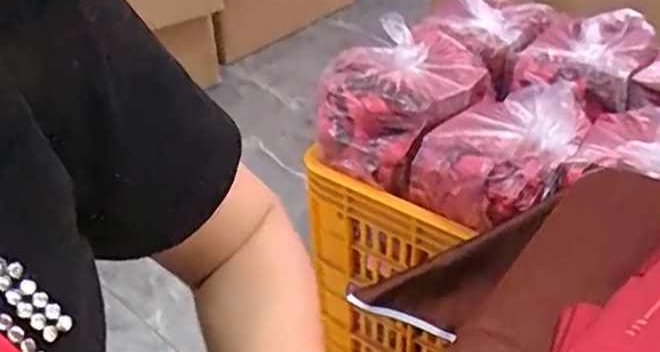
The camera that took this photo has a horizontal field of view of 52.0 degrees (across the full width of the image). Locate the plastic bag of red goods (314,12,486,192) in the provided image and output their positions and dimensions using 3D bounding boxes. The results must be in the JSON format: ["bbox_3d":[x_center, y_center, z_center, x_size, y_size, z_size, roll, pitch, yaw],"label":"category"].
[{"bbox_3d":[0.088,-0.100,0.828,0.140,0.109,0.218,21,42,27],"label":"plastic bag of red goods"}]

